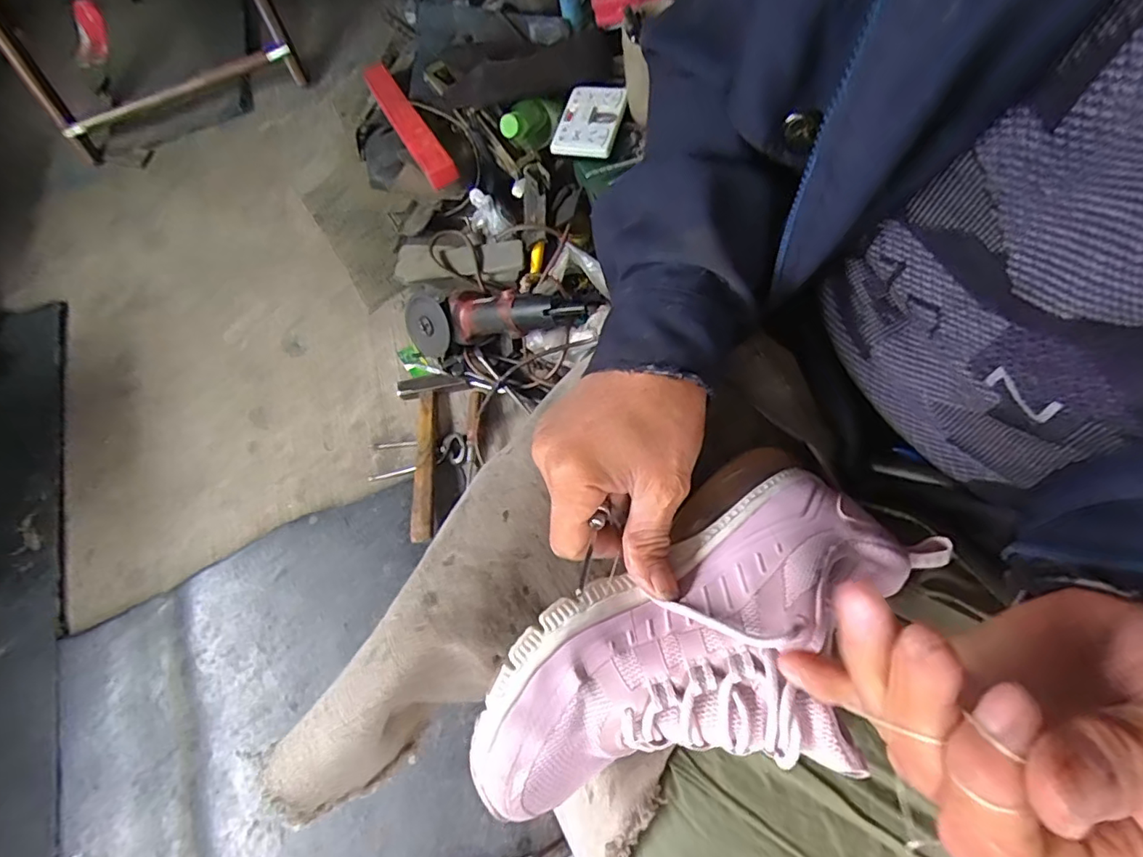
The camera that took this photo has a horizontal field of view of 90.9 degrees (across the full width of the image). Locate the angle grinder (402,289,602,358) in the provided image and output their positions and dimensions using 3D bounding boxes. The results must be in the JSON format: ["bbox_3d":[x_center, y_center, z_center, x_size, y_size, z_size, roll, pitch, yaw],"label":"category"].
[{"bbox_3d":[-0.109,-0.158,0.794,0.274,0.100,0.091,-1,67,24],"label":"angle grinder"}]

